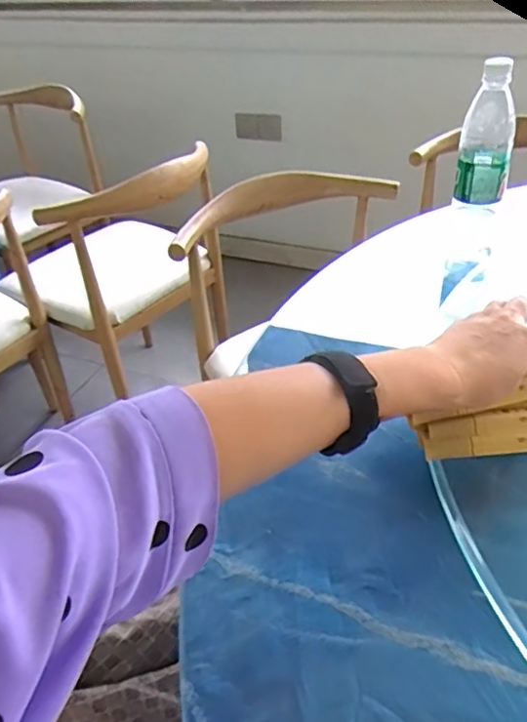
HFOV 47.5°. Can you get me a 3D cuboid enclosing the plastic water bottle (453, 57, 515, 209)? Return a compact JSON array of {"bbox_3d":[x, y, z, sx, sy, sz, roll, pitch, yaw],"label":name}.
[{"bbox_3d":[0.286,-0.290,0.770,0.053,0.163,0.054,-10,37,-9],"label":"plastic water bottle"}]

